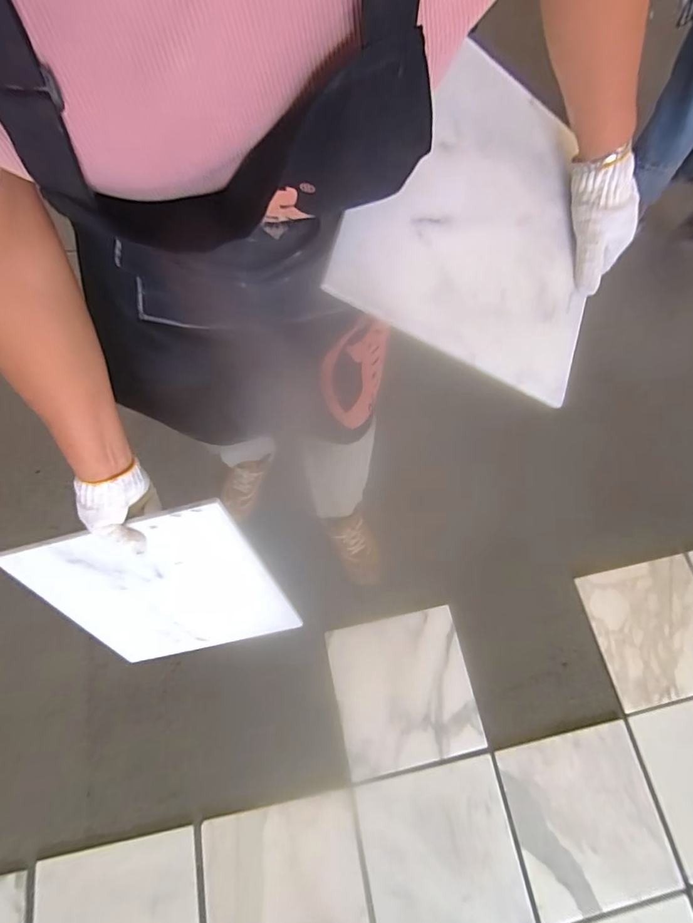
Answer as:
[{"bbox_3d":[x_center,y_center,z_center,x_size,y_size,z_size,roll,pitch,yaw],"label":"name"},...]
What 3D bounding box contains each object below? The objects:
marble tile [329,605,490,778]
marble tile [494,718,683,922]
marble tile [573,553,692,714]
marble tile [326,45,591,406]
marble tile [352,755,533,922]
[{"bbox_3d":[0.119,0.482,0.961,0.279,0.015,0.280,-11,70,-5],"label":"marble tile"},{"bbox_3d":[0.451,0.674,0.853,0.264,0.011,0.267,-10,66,-4],"label":"marble tile"},{"bbox_3d":[0.664,0.355,0.964,0.246,0.015,0.266,-11,67,-4],"label":"marble tile"},{"bbox_3d":[0.144,-0.241,0.453,0.288,0.012,0.287,18,83,-25],"label":"marble tile"},{"bbox_3d":[0.175,0.739,0.839,0.274,0.009,0.271,-10,66,-4],"label":"marble tile"}]

